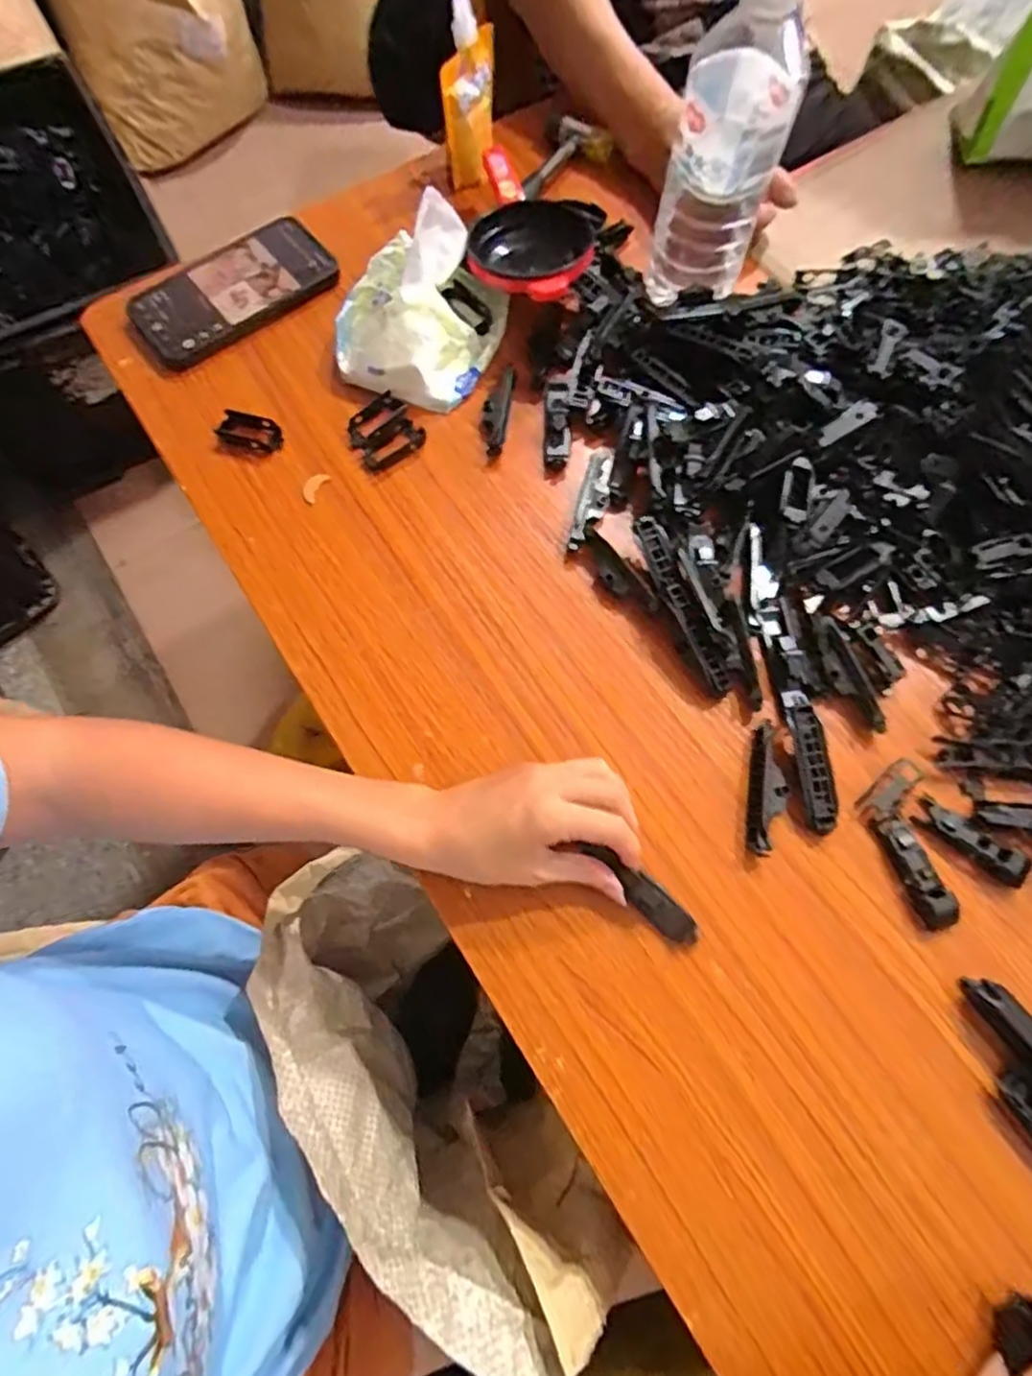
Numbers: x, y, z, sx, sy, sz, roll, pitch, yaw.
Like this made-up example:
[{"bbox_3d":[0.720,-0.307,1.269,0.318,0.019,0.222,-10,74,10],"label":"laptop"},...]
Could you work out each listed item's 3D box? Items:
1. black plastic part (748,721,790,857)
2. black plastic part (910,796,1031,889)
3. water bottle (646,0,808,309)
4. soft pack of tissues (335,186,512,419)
[{"bbox_3d":[0.151,0.060,0.401,0.021,0.014,0.080,12,71,6],"label":"black plastic part"},{"bbox_3d":[0.265,0.089,0.389,0.066,0.010,0.019,34,74,13],"label":"black plastic part"},{"bbox_3d":[0.135,-0.343,0.444,0.070,0.210,0.062,12,71,6],"label":"water bottle"},{"bbox_3d":[-0.072,-0.285,0.492,0.111,0.081,0.121,22,72,9],"label":"soft pack of tissues"}]

